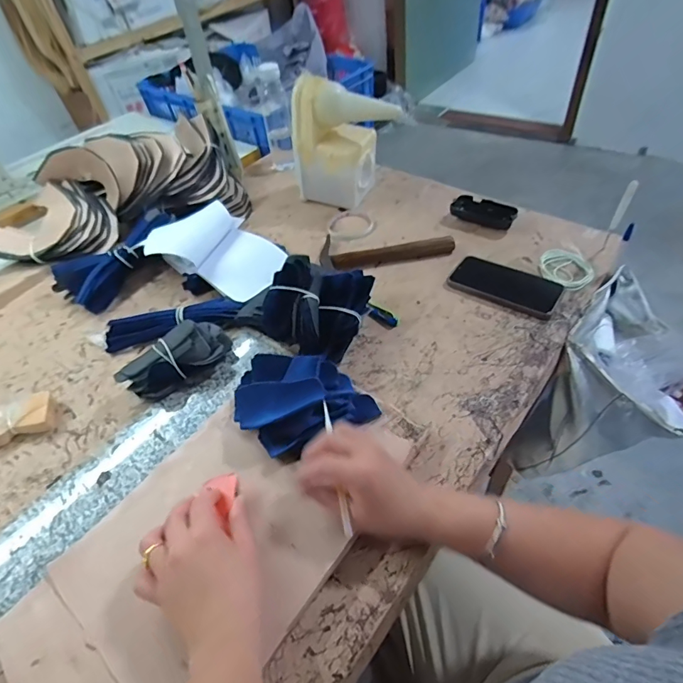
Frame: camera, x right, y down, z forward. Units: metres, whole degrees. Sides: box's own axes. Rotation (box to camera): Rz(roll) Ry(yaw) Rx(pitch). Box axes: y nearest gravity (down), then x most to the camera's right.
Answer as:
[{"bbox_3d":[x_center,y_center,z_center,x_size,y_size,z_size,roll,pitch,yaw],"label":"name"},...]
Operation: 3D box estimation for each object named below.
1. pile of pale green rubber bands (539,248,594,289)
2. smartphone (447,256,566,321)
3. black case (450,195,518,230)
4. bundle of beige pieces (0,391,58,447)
[{"bbox_3d":[0.342,-0.112,0.657,0.070,0.009,0.094,-14,51,-7],"label":"pile of pale green rubber bands"},{"bbox_3d":[0.246,-0.085,0.648,0.153,0.011,0.081,27,57,24],"label":"smartphone"},{"bbox_3d":[0.252,-0.231,0.761,0.106,0.020,0.057,22,55,21],"label":"black case"},{"bbox_3d":[-0.410,0.097,0.548,0.076,0.031,0.054,-17,48,-8],"label":"bundle of beige pieces"}]

